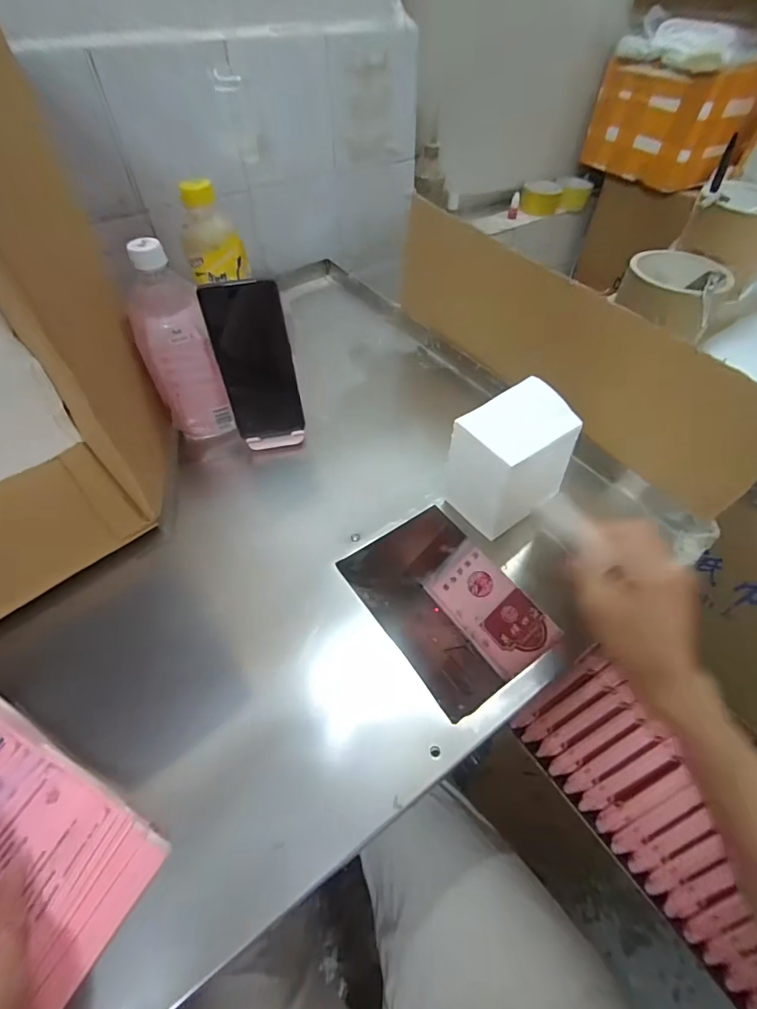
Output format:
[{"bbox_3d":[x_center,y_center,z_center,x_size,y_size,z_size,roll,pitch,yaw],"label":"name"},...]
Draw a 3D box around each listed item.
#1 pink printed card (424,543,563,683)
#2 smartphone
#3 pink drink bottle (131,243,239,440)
[{"bbox_3d":[0.133,0.127,0.532,0.089,0.013,0.154,-51,58,14],"label":"pink printed card"},{"bbox_3d":[-0.128,-0.146,0.462,0.073,0.161,0.006,-12,37,-8],"label":"smartphone"},{"bbox_3d":[-0.213,-0.161,0.470,0.074,0.197,0.056,-23,55,-17],"label":"pink drink bottle"}]

